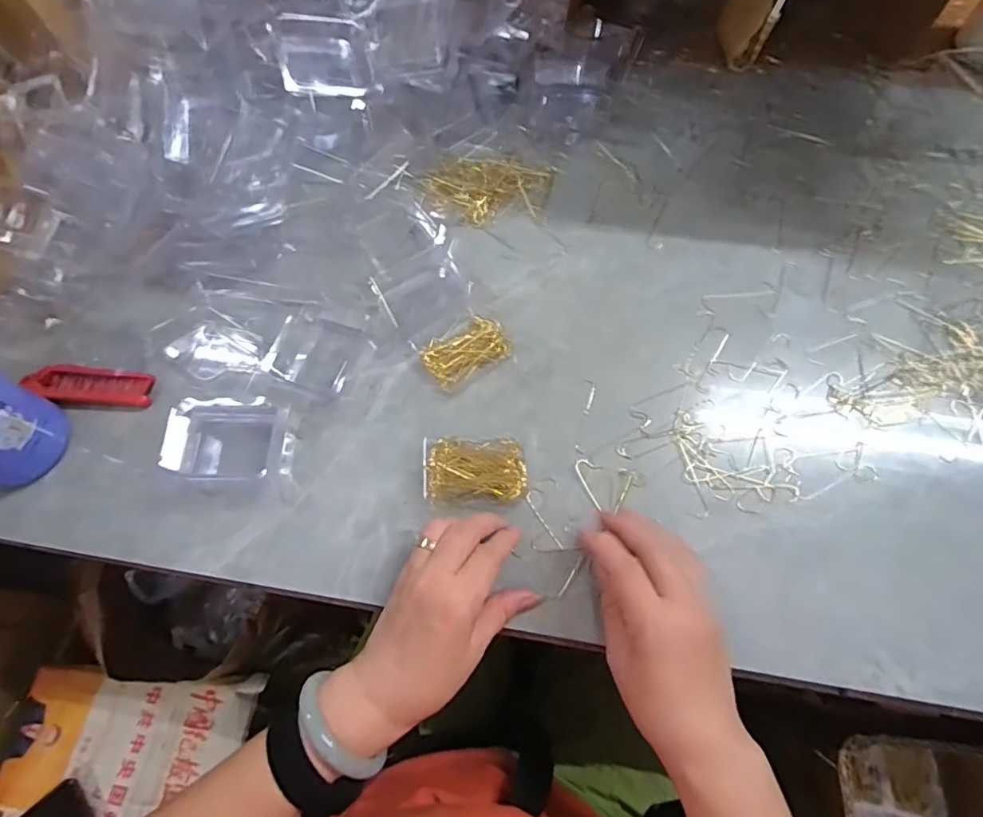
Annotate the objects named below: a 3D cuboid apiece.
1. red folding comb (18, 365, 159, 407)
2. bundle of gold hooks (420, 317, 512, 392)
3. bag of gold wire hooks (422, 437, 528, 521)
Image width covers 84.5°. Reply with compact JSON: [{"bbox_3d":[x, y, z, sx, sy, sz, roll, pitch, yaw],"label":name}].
[{"bbox_3d":[-0.337,-0.019,0.450,0.105,0.019,0.026,4,66,4],"label":"red folding comb"},{"bbox_3d":[-0.021,-0.049,0.450,0.069,0.018,0.041,-28,68,-10],"label":"bundle of gold hooks"},{"bbox_3d":[-0.012,0.050,0.402,0.073,0.023,0.054,1,66,2],"label":"bag of gold wire hooks"}]

